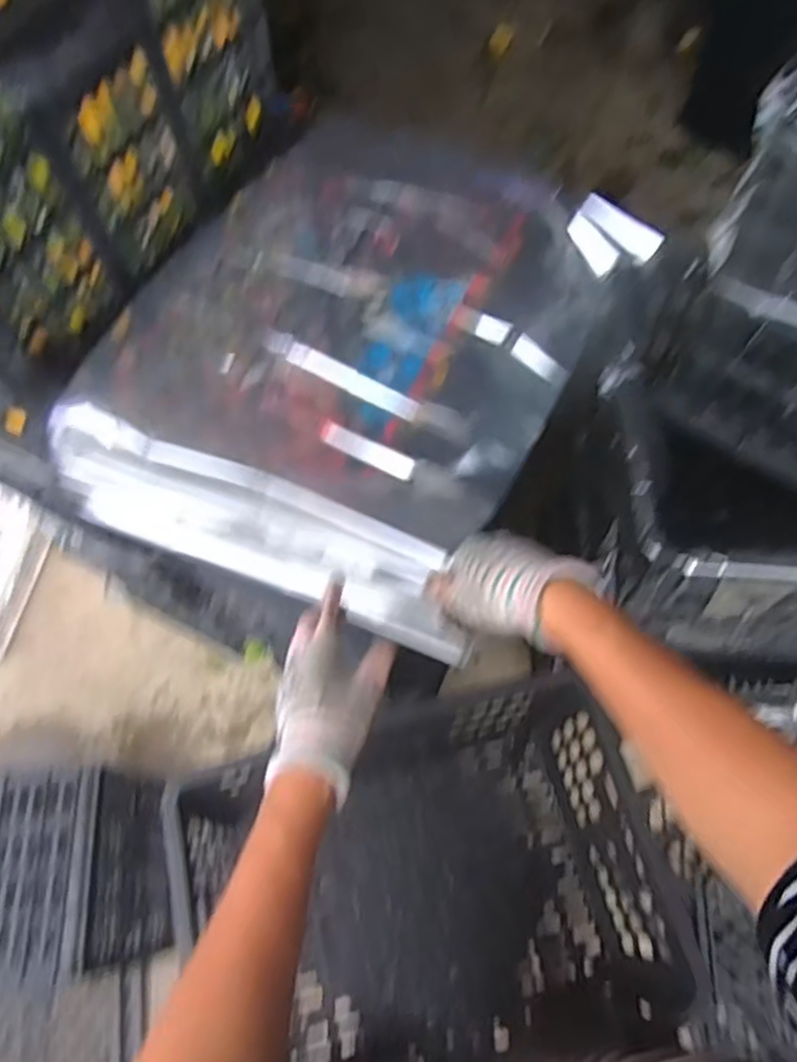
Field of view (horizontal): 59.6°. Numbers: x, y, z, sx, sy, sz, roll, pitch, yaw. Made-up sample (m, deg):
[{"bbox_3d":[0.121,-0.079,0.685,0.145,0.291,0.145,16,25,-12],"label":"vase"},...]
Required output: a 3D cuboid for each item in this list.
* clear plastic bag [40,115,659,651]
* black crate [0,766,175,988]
[{"bbox_3d":[-0.052,-0.207,0.721,0.451,0.118,0.514,23,67,13],"label":"clear plastic bag"},{"bbox_3d":[-0.653,0.569,1.145,0.523,0.243,0.295,-7,64,-1],"label":"black crate"}]

